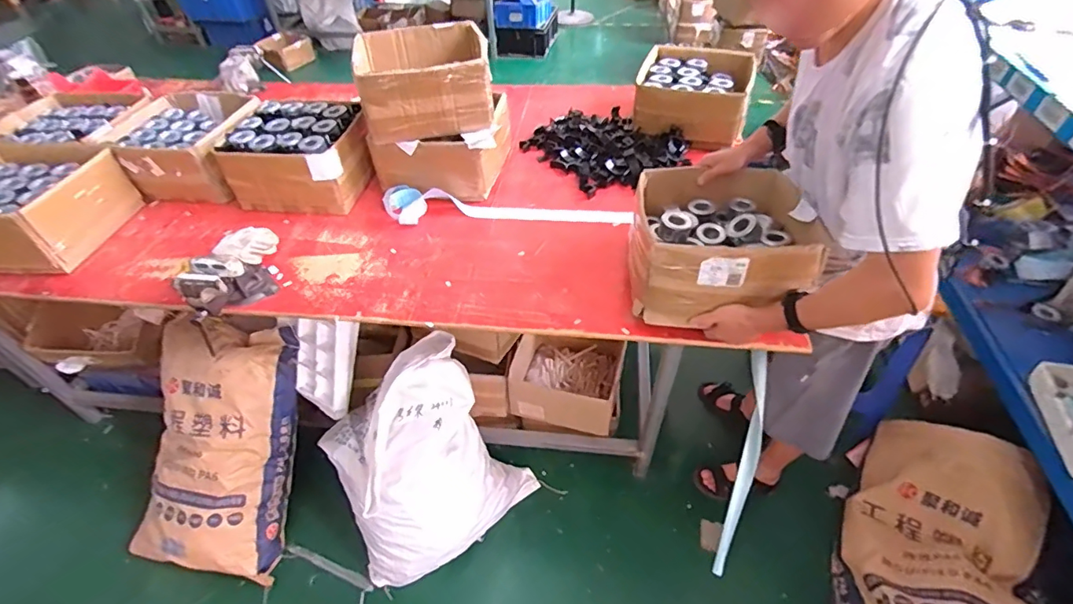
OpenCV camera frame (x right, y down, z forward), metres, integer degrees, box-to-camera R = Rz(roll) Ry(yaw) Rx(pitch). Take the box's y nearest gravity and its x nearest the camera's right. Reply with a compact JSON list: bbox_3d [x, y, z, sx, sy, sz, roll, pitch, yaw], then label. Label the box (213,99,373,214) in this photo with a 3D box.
[{"bbox_3d":[-0.641,-0.405,1.404,0.352,0.192,0.286,4,46,7],"label":"box"}]

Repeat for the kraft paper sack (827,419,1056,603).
[{"bbox_3d":[0.999,0.645,1.234,0.385,0.253,0.691,24,52,24],"label":"kraft paper sack"}]

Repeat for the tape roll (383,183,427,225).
[{"bbox_3d":[-0.345,-0.259,1.322,0.106,0.047,0.123,-21,48,-16],"label":"tape roll"}]

